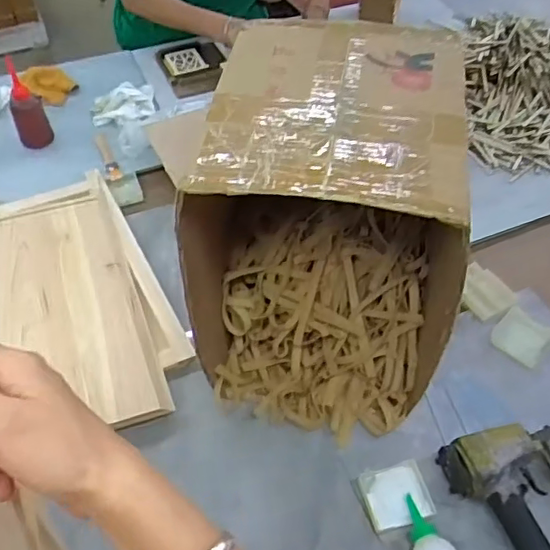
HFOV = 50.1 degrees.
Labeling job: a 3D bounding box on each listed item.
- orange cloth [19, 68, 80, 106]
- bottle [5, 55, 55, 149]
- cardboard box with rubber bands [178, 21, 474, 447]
[{"bbox_3d":[-0.472,-0.406,1.238,0.107,0.034,0.071,26,56,19],"label":"orange cloth"},{"bbox_3d":[-0.468,-0.313,1.097,0.058,0.149,0.054,27,56,20],"label":"bottle"},{"bbox_3d":[0.071,-0.044,0.711,0.284,0.377,0.310,13,52,10],"label":"cardboard box with rubber bands"}]

